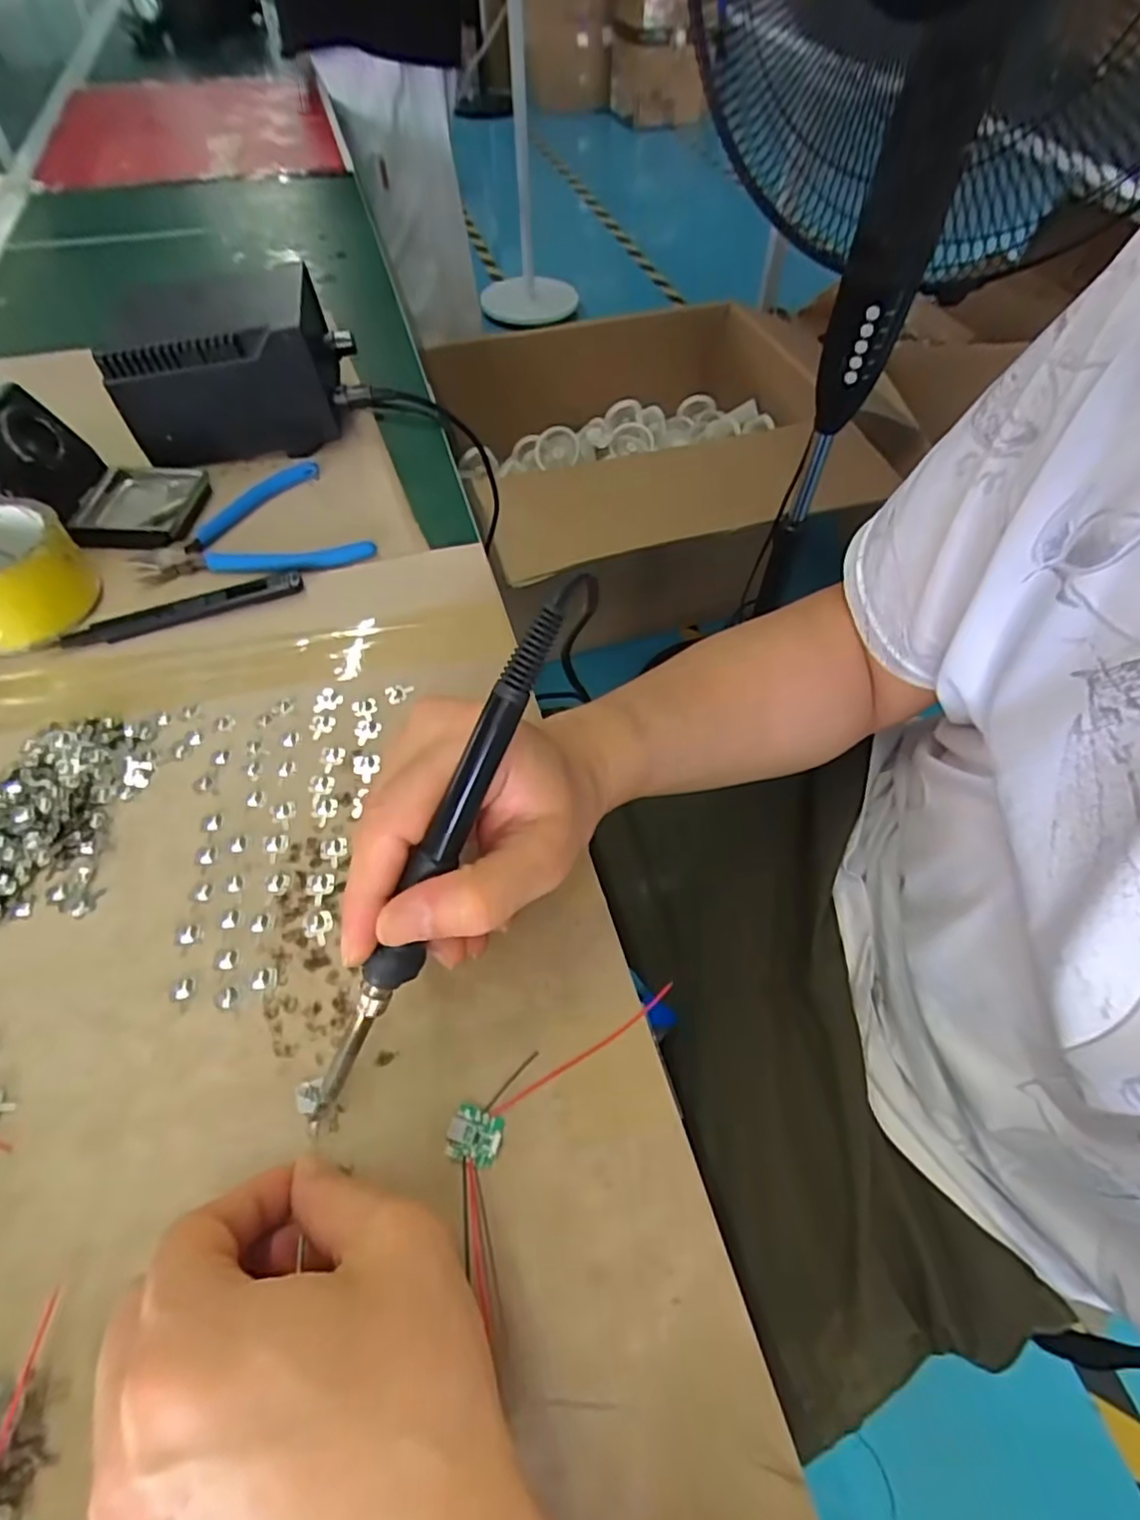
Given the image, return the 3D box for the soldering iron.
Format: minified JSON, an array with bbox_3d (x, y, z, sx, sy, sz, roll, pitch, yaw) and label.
[{"bbox_3d":[-0.044,0.036,0.227,0.015,0.017,0.212,28,101,16],"label":"soldering iron"}]

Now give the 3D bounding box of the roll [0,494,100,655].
[{"bbox_3d":[-0.332,-0.110,0.384,0.082,0.044,0.086,-35,63,-23],"label":"roll"}]

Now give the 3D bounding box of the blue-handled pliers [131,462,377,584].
[{"bbox_3d":[-0.214,-0.150,0.438,0.131,0.008,0.110,-28,61,-20],"label":"blue-handled pliers"}]

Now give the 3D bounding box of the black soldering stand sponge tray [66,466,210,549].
[{"bbox_3d":[-0.294,-0.175,0.448,0.074,0.010,0.081,3,55,0],"label":"black soldering stand sponge tray"}]

